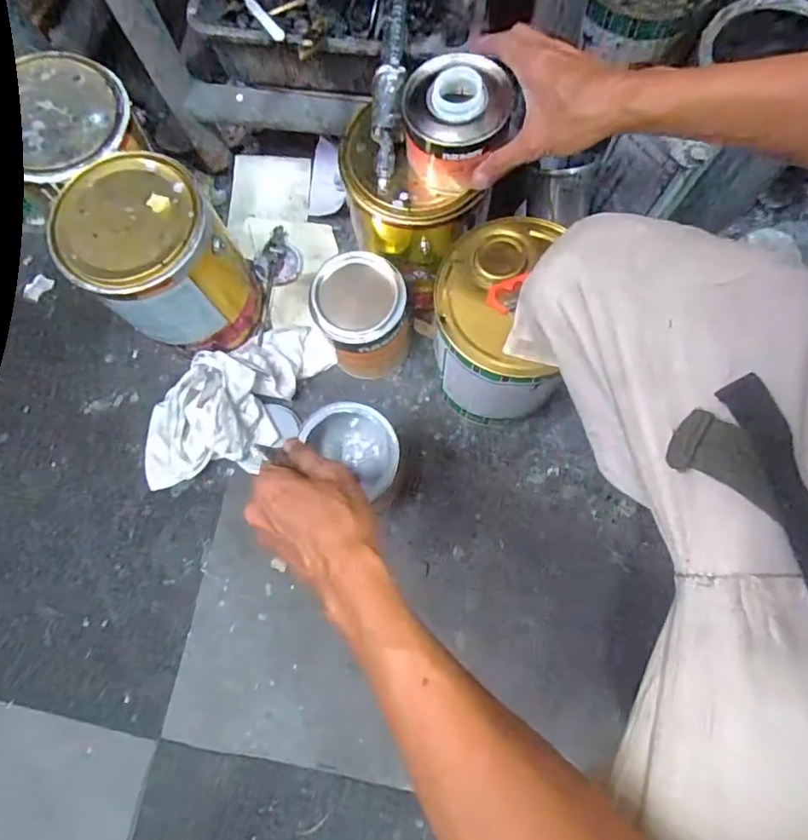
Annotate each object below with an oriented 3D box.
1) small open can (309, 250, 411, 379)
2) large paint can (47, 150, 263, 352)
[{"bbox_3d":[-0.048,-0.121,0.643,0.106,0.144,0.099,0,77,1],"label":"small open can"},{"bbox_3d":[-0.280,-0.181,0.634,0.150,0.194,0.154,0,77,1],"label":"large paint can"}]

